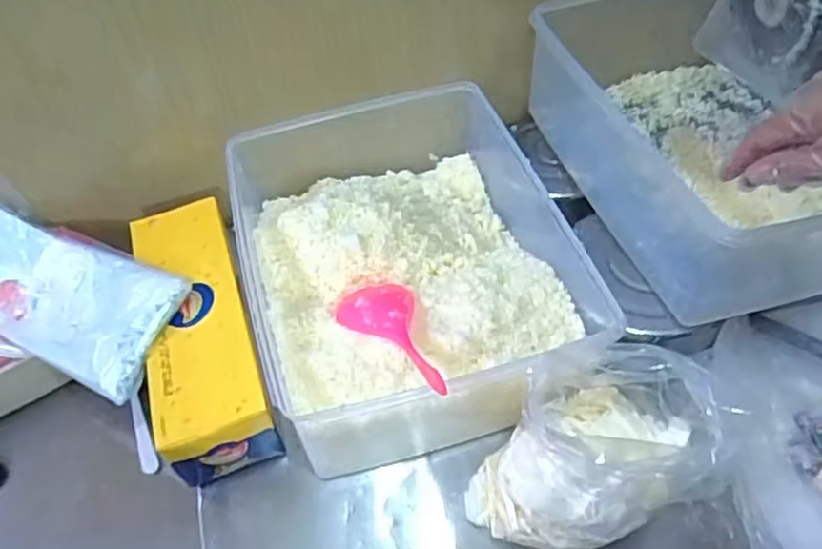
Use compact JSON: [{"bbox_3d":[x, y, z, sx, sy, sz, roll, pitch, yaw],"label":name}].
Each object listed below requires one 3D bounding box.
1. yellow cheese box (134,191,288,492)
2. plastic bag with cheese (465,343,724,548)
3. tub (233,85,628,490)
[{"bbox_3d":[-0.199,0.055,0.644,0.093,0.096,0.268,-17,50,-10],"label":"yellow cheese box"},{"bbox_3d":[0.129,0.136,0.506,0.159,0.141,0.113,-11,50,-5],"label":"plastic bag with cheese"},{"bbox_3d":[-0.005,-0.016,0.656,0.285,0.137,0.366,-13,50,-7],"label":"tub"}]

